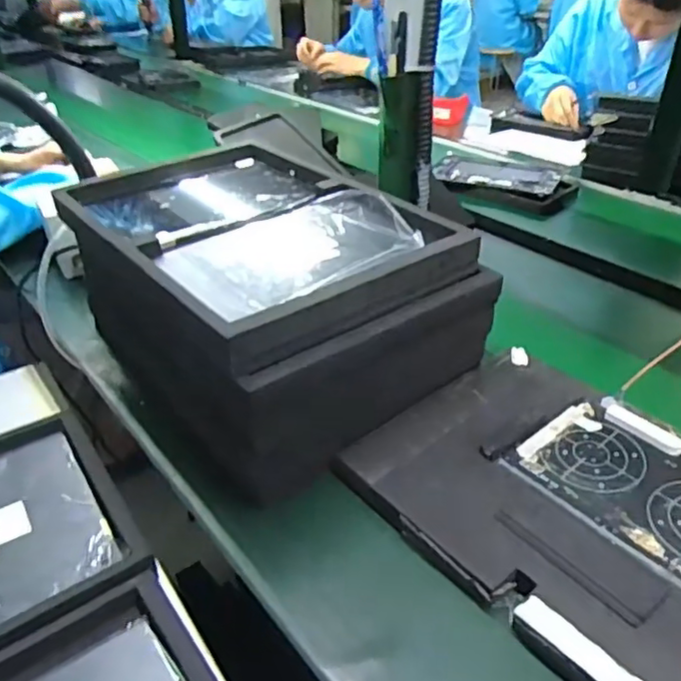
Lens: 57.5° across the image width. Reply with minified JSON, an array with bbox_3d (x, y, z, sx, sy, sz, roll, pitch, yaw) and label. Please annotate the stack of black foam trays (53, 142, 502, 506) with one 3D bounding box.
[{"bbox_3d":[-0.102,-0.058,0.719,0.289,0.191,0.447,-24,40,-32],"label":"stack of black foam trays"}]

